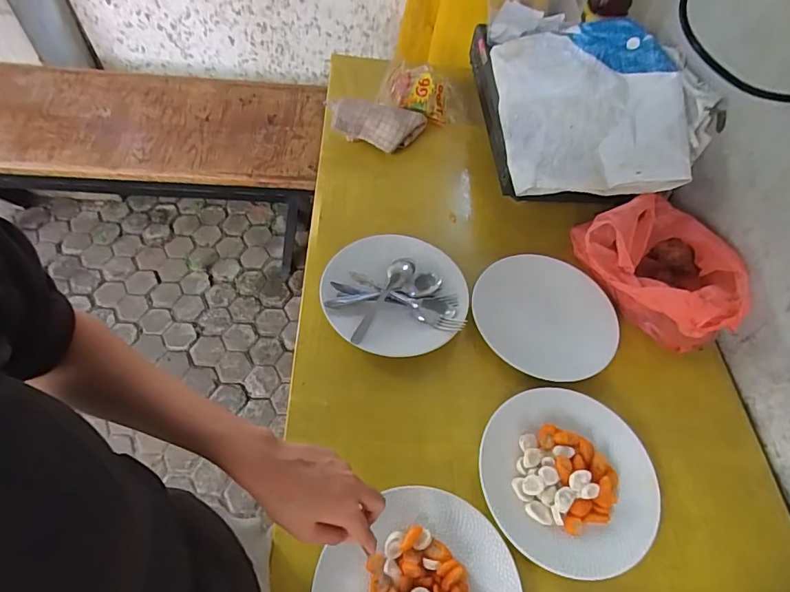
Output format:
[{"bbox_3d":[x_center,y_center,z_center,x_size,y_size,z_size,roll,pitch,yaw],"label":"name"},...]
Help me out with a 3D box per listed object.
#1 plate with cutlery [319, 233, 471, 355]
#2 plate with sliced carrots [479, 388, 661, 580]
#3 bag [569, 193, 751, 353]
[{"bbox_3d":[0.000,-0.003,0.687,0.195,0.033,0.195,2,55,-3],"label":"plate with cutlery"},{"bbox_3d":[0.201,0.210,0.565,0.197,0.042,0.199,2,55,-3],"label":"plate with sliced carrots"},{"bbox_3d":[0.386,-0.039,0.703,0.154,0.090,0.230,-17,58,-16],"label":"bag"}]

